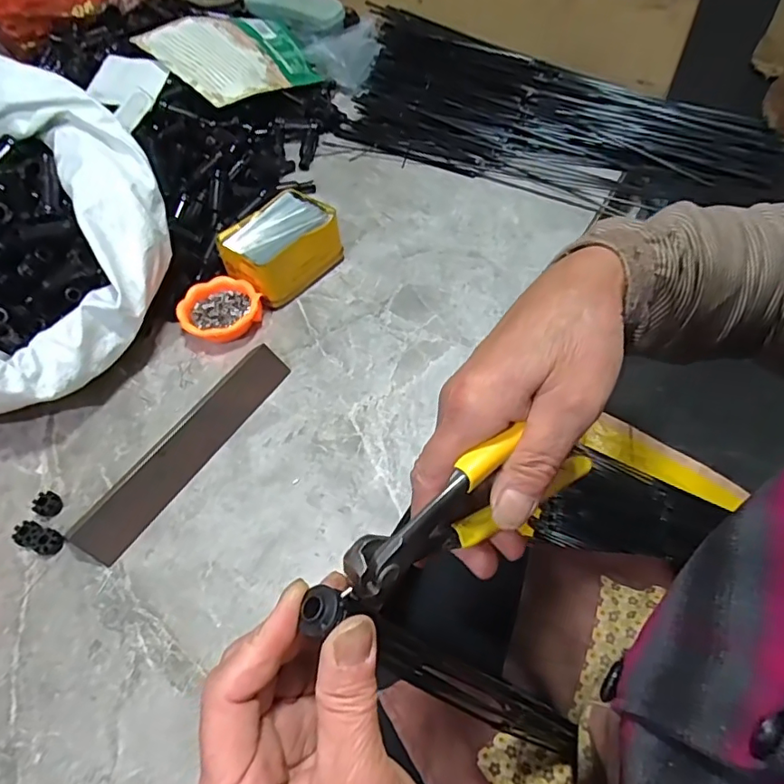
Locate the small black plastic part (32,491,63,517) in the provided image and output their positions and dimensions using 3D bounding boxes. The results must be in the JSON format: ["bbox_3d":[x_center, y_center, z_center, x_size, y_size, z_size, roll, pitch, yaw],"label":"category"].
[{"bbox_3d":[-0.270,0.088,0.428,0.014,0.015,0.019,26,59,20],"label":"small black plastic part"}]

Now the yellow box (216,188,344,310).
[{"bbox_3d":[-0.114,-0.149,0.567,0.086,0.058,0.111,34,62,26],"label":"yellow box"}]

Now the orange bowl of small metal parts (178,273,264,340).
[{"bbox_3d":[-0.167,-0.078,0.537,0.076,0.029,0.073,-2,54,2],"label":"orange bowl of small metal parts"}]

